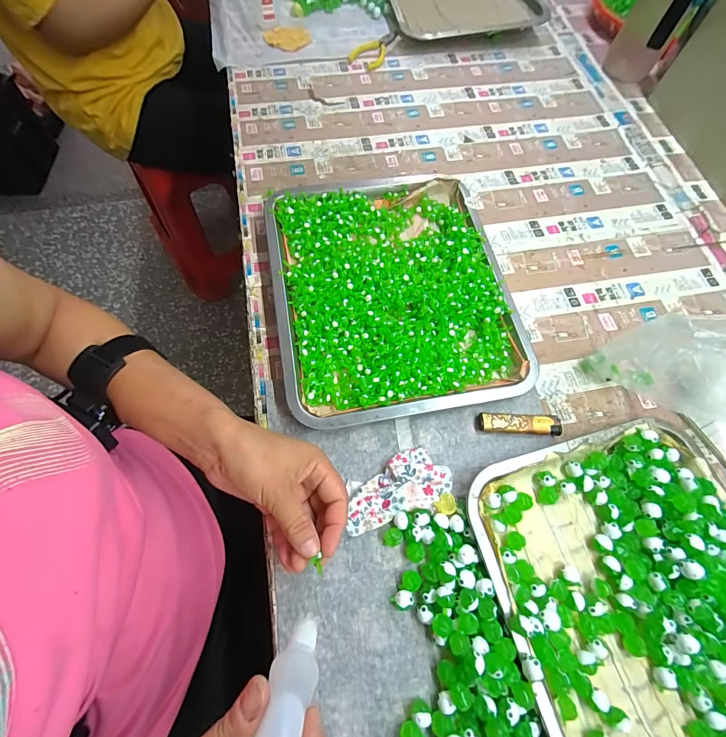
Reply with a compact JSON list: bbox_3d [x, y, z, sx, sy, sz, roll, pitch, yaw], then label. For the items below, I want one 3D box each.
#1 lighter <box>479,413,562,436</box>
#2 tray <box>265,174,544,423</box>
[{"bbox_3d":[0.158,0.056,0.363,0.079,0.013,0.019,2,67,0],"label":"lighter"},{"bbox_3d":[0.032,-0.094,0.418,0.259,0.030,0.305,-10,68,-5],"label":"tray"}]

